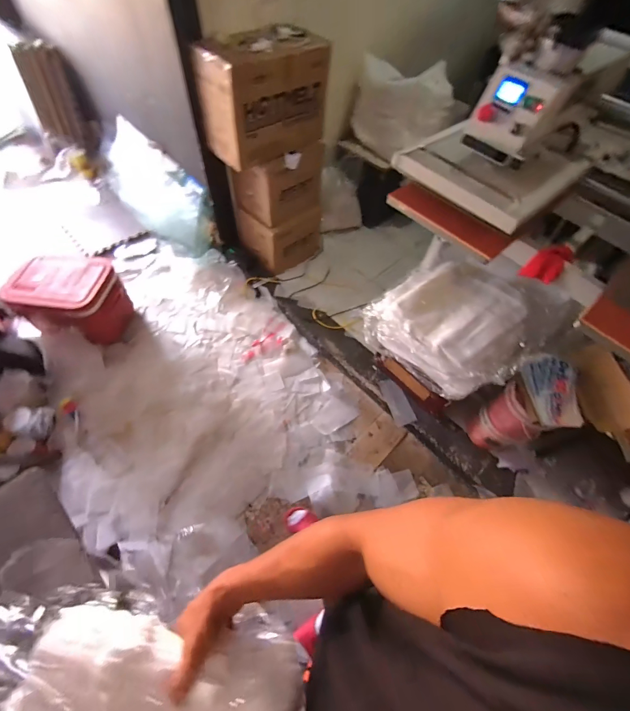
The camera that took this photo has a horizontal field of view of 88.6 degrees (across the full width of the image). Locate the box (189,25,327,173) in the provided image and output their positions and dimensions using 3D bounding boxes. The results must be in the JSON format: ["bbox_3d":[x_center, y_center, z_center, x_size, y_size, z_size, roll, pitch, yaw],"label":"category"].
[{"bbox_3d":[-0.217,-1.172,1.457,0.538,0.380,0.288,-35,67,-23],"label":"box"}]

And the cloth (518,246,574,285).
[{"bbox_3d":[0.800,-0.311,1.106,0.112,0.146,0.043,18,59,7],"label":"cloth"}]

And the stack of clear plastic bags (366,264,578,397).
[{"bbox_3d":[0.574,-0.131,1.341,0.552,0.294,0.550,-31,65,-21],"label":"stack of clear plastic bags"}]

